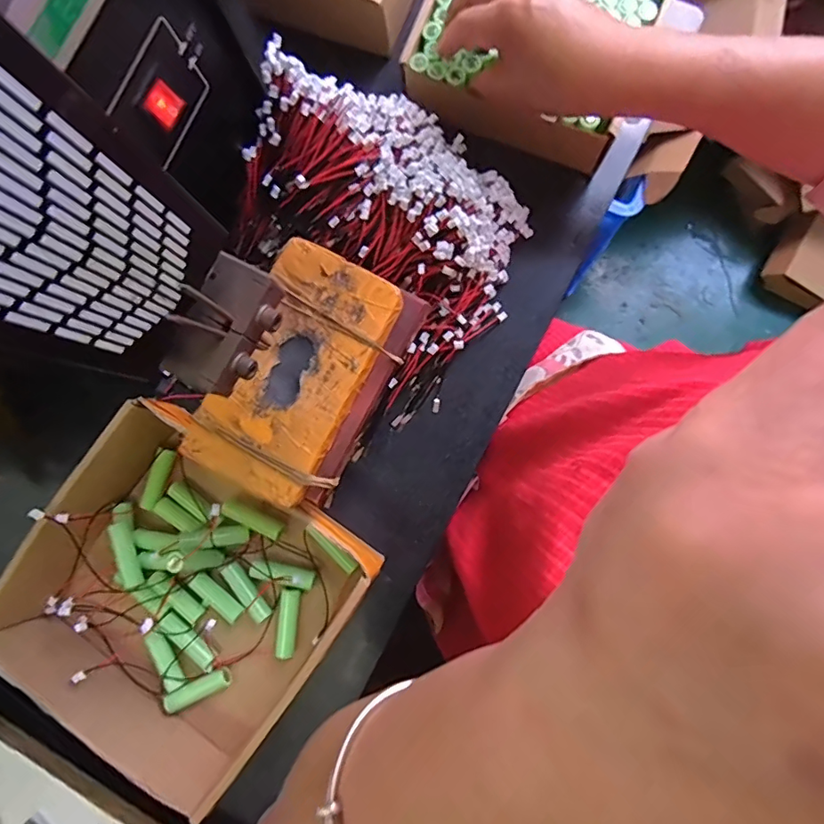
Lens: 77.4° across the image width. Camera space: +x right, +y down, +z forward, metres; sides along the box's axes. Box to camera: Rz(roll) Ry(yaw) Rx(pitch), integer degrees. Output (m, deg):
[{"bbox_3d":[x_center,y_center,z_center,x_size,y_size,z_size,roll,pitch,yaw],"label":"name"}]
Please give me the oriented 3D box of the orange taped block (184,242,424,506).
[{"bbox_3d":[-0.066,-0.021,0.314,0.090,0.030,0.144,27,86,6],"label":"orange taped block"}]

